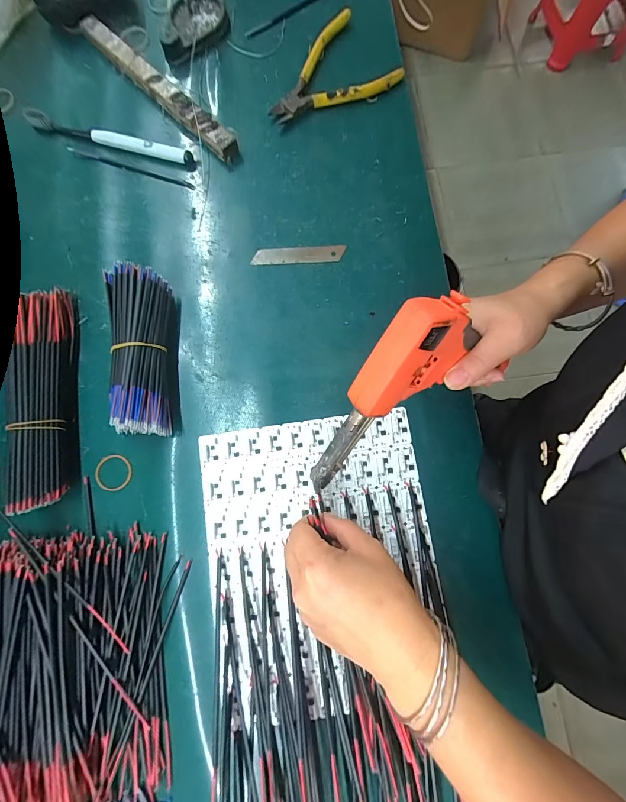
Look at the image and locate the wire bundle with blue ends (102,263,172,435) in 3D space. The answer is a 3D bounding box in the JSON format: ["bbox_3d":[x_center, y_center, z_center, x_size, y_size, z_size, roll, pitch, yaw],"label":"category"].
[{"bbox_3d":[-0.157,-0.045,0.308,0.046,0.041,0.149,-3,80,-1],"label":"wire bundle with blue ends"}]

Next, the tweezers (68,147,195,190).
[{"bbox_3d":[-0.195,-0.250,0.362,0.141,0.005,0.008,17,80,2],"label":"tweezers"}]

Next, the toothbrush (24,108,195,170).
[{"bbox_3d":[-0.217,-0.281,0.360,0.181,0.016,0.016,14,80,2],"label":"toothbrush"}]

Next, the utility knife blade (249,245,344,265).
[{"bbox_3d":[-0.014,-0.151,0.347,0.094,0.004,0.018,-3,86,-2],"label":"utility knife blade"}]

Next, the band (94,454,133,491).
[{"bbox_3d":[-0.186,0.067,0.314,0.033,0.004,0.034,0,80,-1],"label":"band"}]

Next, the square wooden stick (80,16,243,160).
[{"bbox_3d":[-0.166,-0.337,0.364,0.218,0.023,0.022,42,82,6],"label":"square wooden stick"}]

